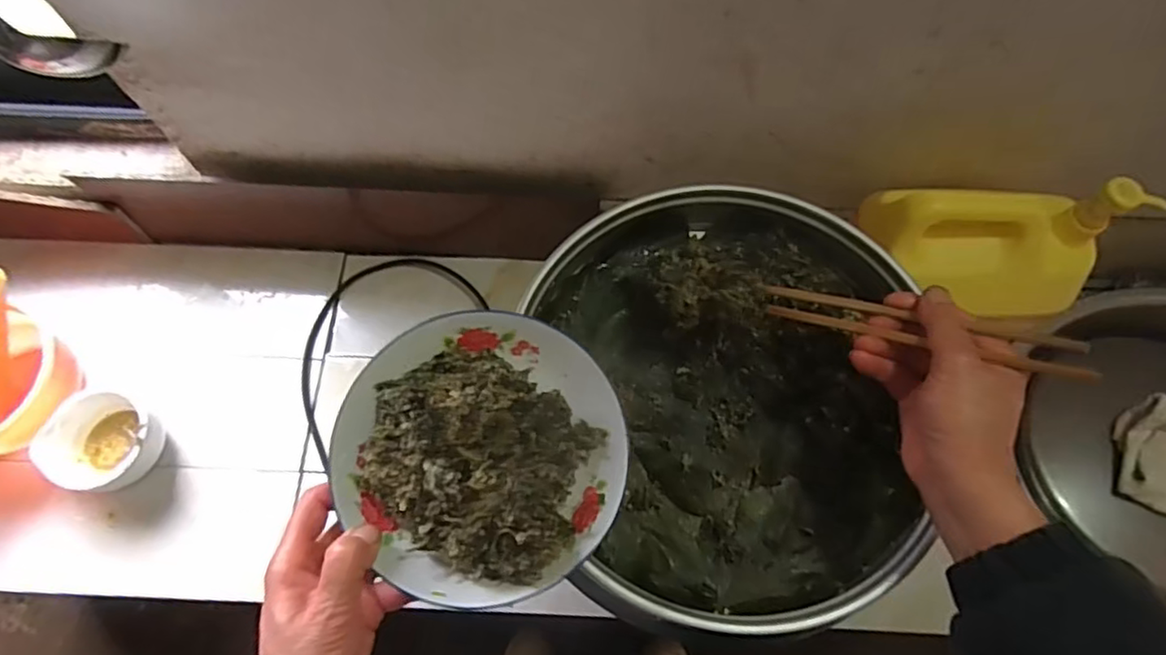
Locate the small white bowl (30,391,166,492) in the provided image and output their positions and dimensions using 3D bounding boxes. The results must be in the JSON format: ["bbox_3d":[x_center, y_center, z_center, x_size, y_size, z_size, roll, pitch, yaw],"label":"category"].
[{"bbox_3d":[-0.542,0.130,0.712,0.116,0.065,0.108,14,69,5],"label":"small white bowl"}]

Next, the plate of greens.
[{"bbox_3d":[-0.063,0.072,0.393,0.179,0.064,0.172,0,69,-1],"label":"plate of greens"}]

